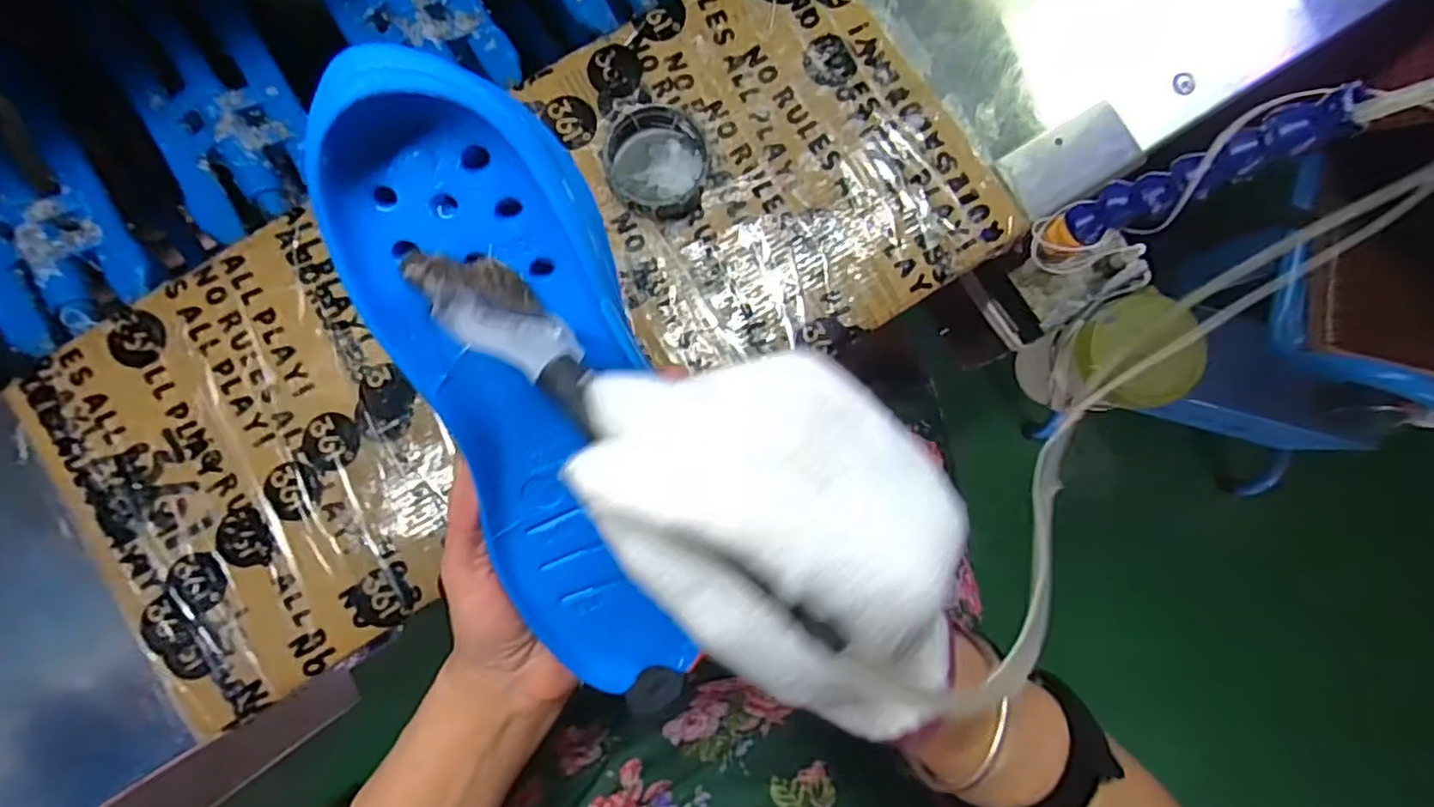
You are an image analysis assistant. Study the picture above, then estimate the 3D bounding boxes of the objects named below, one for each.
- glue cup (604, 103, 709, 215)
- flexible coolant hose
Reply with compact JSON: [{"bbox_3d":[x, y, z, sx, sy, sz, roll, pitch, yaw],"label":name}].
[{"bbox_3d":[-0.036,-0.143,0.400,0.058,0.020,0.061,0,86,-2],"label":"glue cup"},{"bbox_3d":[0.236,-0.113,0.345,0.018,0.144,0.025,-13,86,-29],"label":"flexible coolant hose"}]

